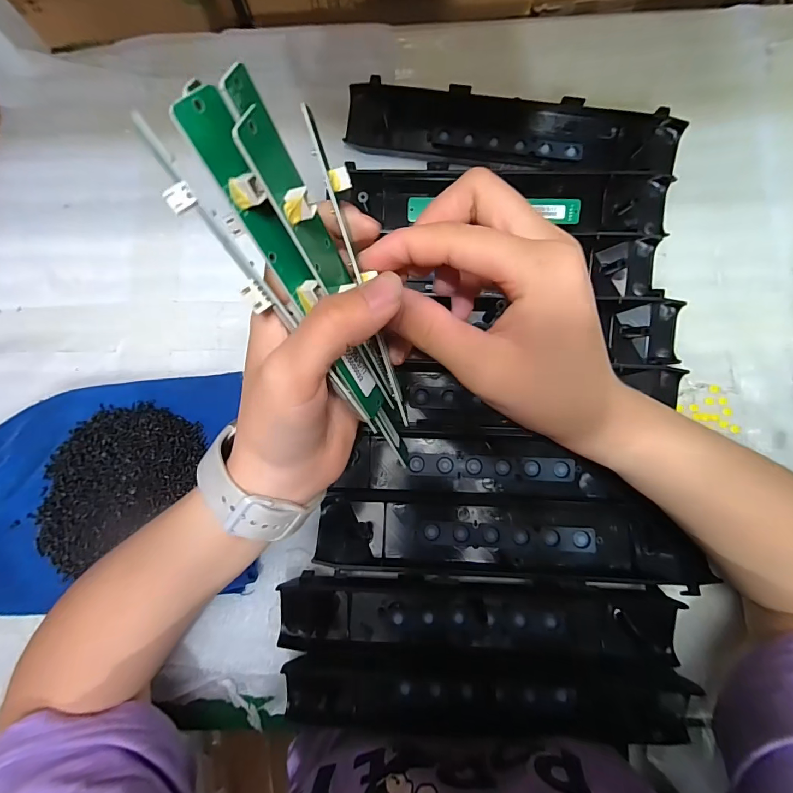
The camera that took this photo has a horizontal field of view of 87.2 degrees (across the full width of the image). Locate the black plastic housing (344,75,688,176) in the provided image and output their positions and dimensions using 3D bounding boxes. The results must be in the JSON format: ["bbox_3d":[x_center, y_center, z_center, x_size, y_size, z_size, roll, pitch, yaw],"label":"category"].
[{"bbox_3d":[0.095,-0.223,0.352,0.272,0.022,0.055,11,82,3],"label":"black plastic housing"}]

